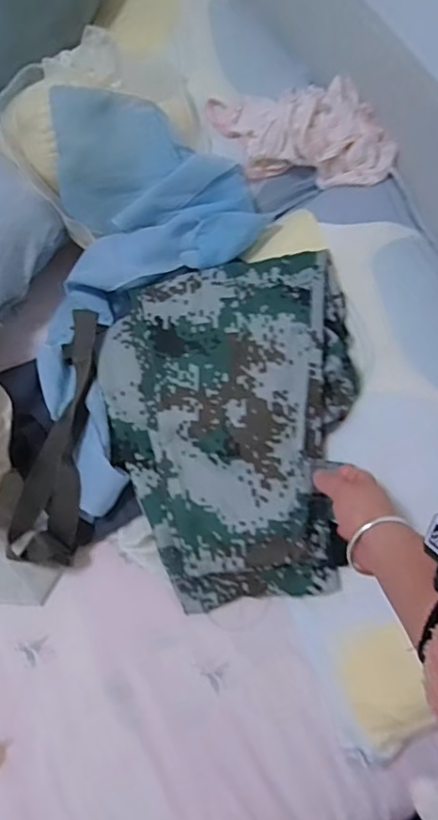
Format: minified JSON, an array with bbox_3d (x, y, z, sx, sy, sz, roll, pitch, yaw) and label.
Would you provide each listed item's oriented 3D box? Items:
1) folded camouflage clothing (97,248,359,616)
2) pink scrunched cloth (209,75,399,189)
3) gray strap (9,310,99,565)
[{"bbox_3d":[0.017,0.012,0.702,0.290,0.156,0.397,-6,68,-6],"label":"folded camouflage clothing"},{"bbox_3d":[0.116,-0.389,0.810,0.247,0.064,0.143,8,67,0],"label":"pink scrunched cloth"},{"bbox_3d":[-0.187,0.035,0.721,0.067,0.108,0.293,9,67,0],"label":"gray strap"}]

